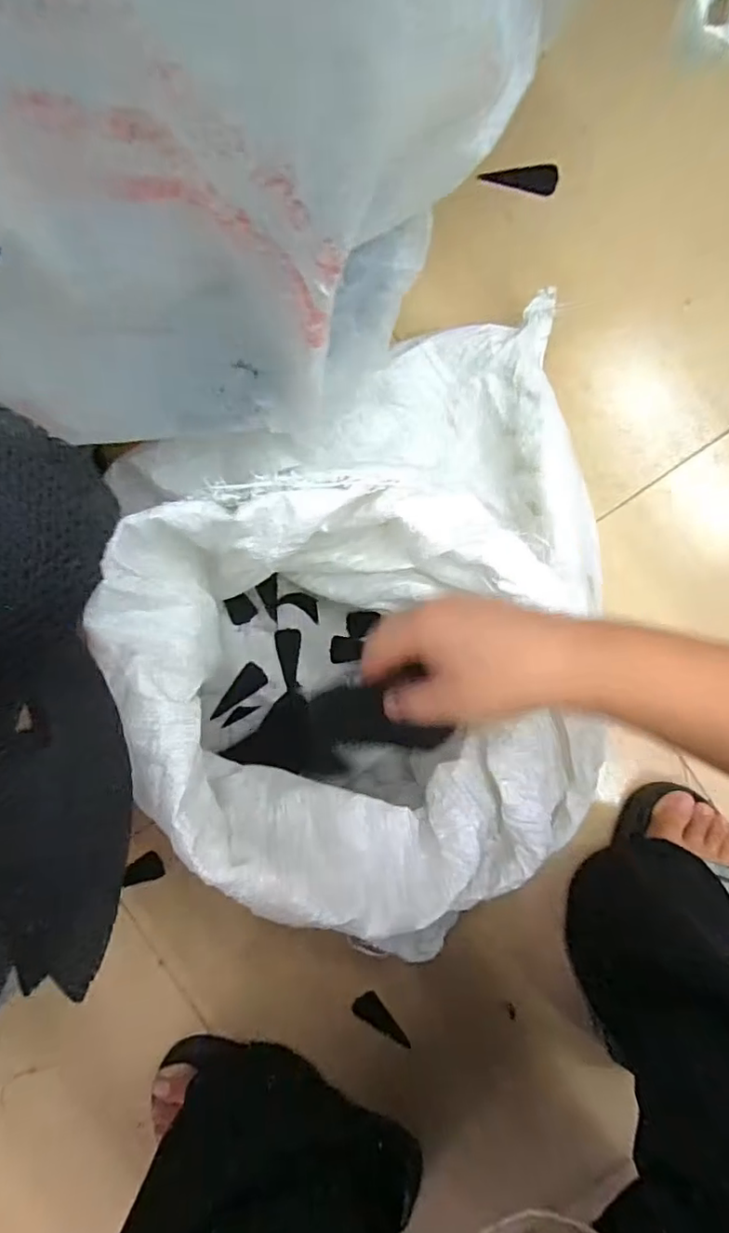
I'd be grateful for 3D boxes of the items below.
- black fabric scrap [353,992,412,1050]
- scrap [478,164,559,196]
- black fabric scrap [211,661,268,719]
[{"bbox_3d":[0.015,0.372,0.529,0.024,0.005,0.062,-35,90,-2],"label":"black fabric scrap"},{"bbox_3d":[0.144,-0.408,0.538,0.069,0.007,0.030,12,88,12],"label":"scrap"},{"bbox_3d":[-0.118,0.066,0.526,0.059,0.004,0.024,-33,89,-2],"label":"black fabric scrap"}]

